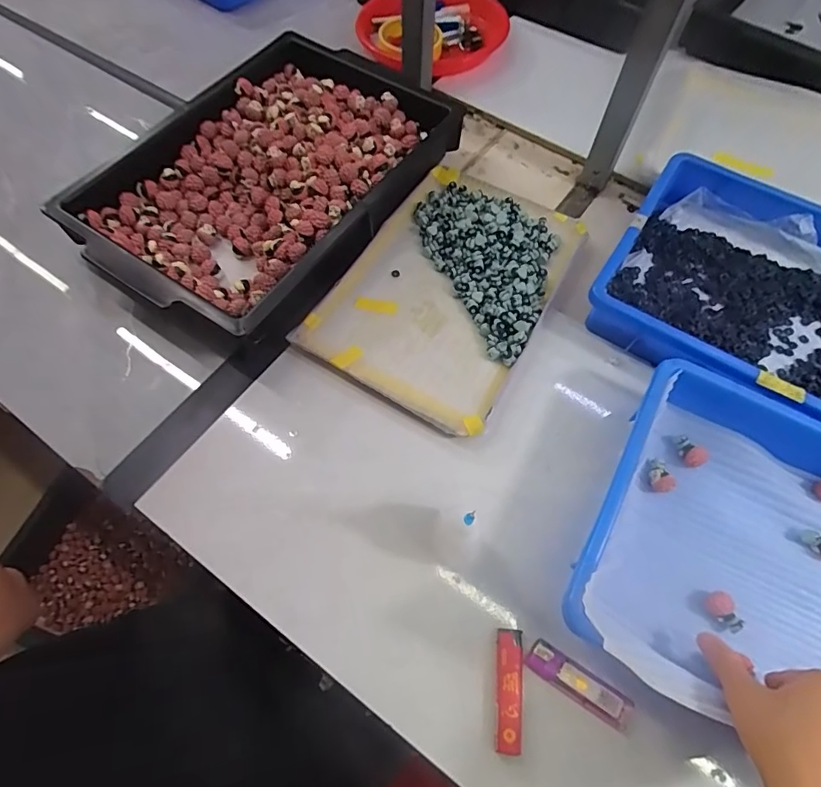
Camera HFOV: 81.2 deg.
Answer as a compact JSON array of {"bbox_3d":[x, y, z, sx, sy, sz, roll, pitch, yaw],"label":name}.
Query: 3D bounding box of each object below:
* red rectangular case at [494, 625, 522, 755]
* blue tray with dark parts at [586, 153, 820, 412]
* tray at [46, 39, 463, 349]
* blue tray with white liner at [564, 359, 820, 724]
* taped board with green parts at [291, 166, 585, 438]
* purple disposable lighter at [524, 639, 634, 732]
[{"bbox_3d":[0.073,0.217,0.353,0.019,0.009,0.078,6,66,3],"label":"red rectangular case"},{"bbox_3d":[0.385,-0.082,0.471,0.365,0.050,0.250,30,69,13],"label":"blue tray with dark parts"},{"bbox_3d":[-0.156,-0.254,0.546,0.280,0.054,0.413,30,69,13],"label":"tray"},{"bbox_3d":[0.324,0.151,0.359,0.364,0.066,0.253,27,68,11],"label":"blue tray with white liner"},{"bbox_3d":[0.042,-0.117,0.500,0.193,0.018,0.294,27,69,12],"label":"taped board with green parts"},{"bbox_3d":[0.127,0.217,0.357,0.083,0.015,0.024,30,69,13],"label":"purple disposable lighter"}]

